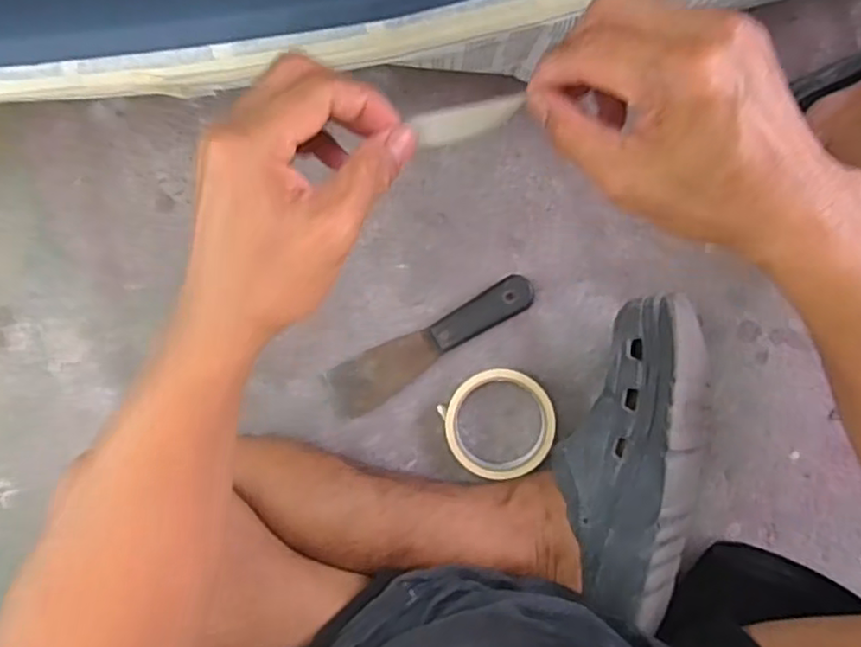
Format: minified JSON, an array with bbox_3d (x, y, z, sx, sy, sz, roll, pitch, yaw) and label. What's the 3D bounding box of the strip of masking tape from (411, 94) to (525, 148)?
[{"bbox_3d":[0.018,-0.096,0.307,0.050,0.007,0.015,-15,89,3],"label":"strip of masking tape"}]

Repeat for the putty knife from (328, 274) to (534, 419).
[{"bbox_3d":[0.000,0.017,0.578,0.196,0.017,0.044,-31,88,3],"label":"putty knife"}]

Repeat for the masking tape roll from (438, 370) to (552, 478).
[{"bbox_3d":[0.060,0.087,0.570,0.093,0.025,0.093,0,90,4],"label":"masking tape roll"}]

